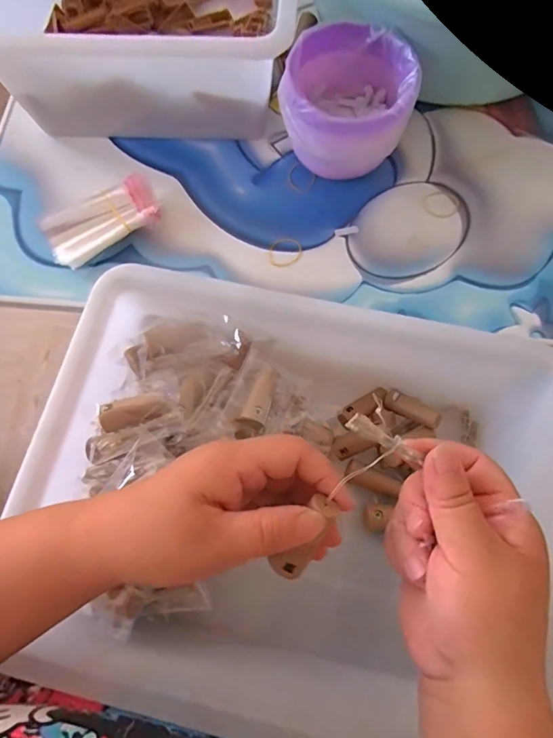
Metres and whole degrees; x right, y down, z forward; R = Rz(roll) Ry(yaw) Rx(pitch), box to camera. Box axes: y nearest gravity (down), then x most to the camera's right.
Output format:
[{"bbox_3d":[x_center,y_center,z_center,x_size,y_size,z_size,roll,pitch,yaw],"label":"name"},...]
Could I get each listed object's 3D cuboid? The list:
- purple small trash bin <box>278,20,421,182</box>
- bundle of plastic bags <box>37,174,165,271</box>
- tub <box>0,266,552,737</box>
[{"bbox_3d":[0.063,-0.233,0.417,0.109,0.088,0.106,0,74,1],"label":"purple small trash bin"},{"bbox_3d":[-0.159,-0.135,0.419,0.104,0.025,0.051,-31,76,-8],"label":"bundle of plastic bags"},{"bbox_3d":[0.014,0.093,0.355,0.366,0.112,0.294,13,74,5],"label":"tub"}]

